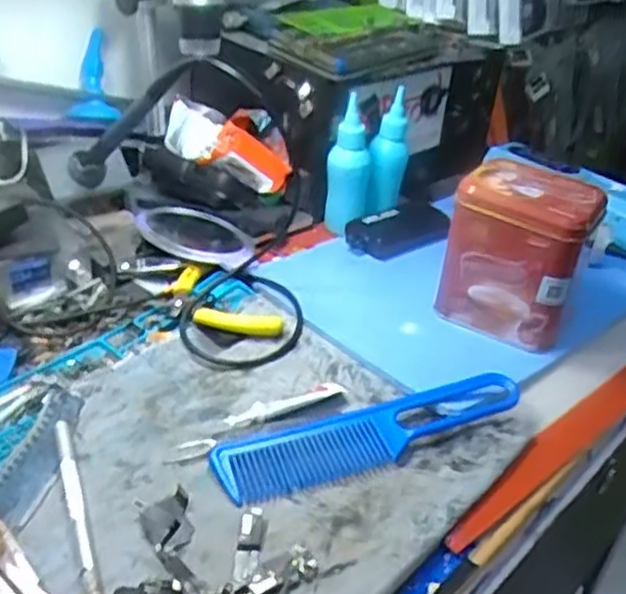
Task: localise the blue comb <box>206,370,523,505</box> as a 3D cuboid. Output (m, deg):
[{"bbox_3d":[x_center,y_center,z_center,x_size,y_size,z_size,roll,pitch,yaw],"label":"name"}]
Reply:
[{"bbox_3d":[0.036,0.079,0.430,0.185,0.009,0.041,-11,48,-18],"label":"blue comb"}]

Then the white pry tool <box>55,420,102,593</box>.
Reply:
[{"bbox_3d":[-0.117,0.104,0.373,0.008,0.006,0.120,-9,35,-21],"label":"white pry tool"}]

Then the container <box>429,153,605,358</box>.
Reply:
[{"bbox_3d":[0.142,-0.027,0.528,0.088,0.108,0.068,22,36,24],"label":"container"}]

